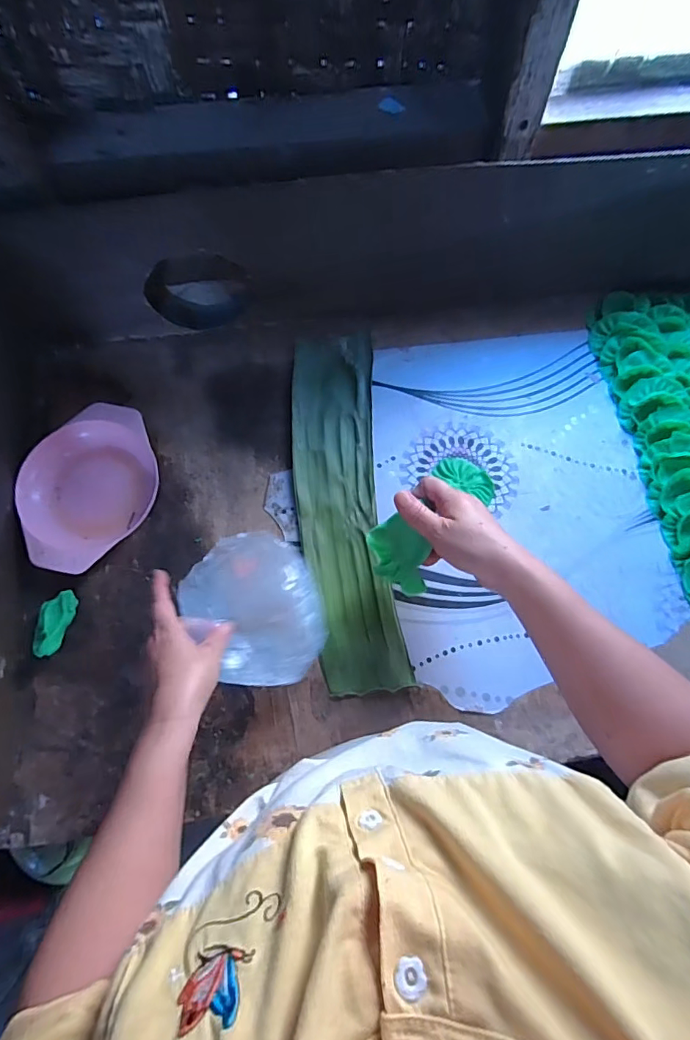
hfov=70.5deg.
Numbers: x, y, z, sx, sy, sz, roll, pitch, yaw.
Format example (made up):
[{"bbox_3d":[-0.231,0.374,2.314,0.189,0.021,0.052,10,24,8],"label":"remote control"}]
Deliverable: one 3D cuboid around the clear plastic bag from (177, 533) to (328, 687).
[{"bbox_3d":[-0.086,0.088,0.480,0.127,0.021,0.144,-11,79,-25],"label":"clear plastic bag"}]

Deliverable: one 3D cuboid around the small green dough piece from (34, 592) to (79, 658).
[{"bbox_3d":[-0.297,0.104,0.496,0.029,0.017,0.066,11,73,3],"label":"small green dough piece"}]

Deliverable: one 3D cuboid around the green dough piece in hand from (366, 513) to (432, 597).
[{"bbox_3d":[0.054,0.036,0.467,0.060,0.010,0.075,-39,96,27],"label":"green dough piece in hand"}]

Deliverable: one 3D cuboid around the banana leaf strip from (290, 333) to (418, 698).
[{"bbox_3d":[-0.001,-0.023,0.555,0.103,0.015,0.414,-7,73,-3],"label":"banana leaf strip"}]

